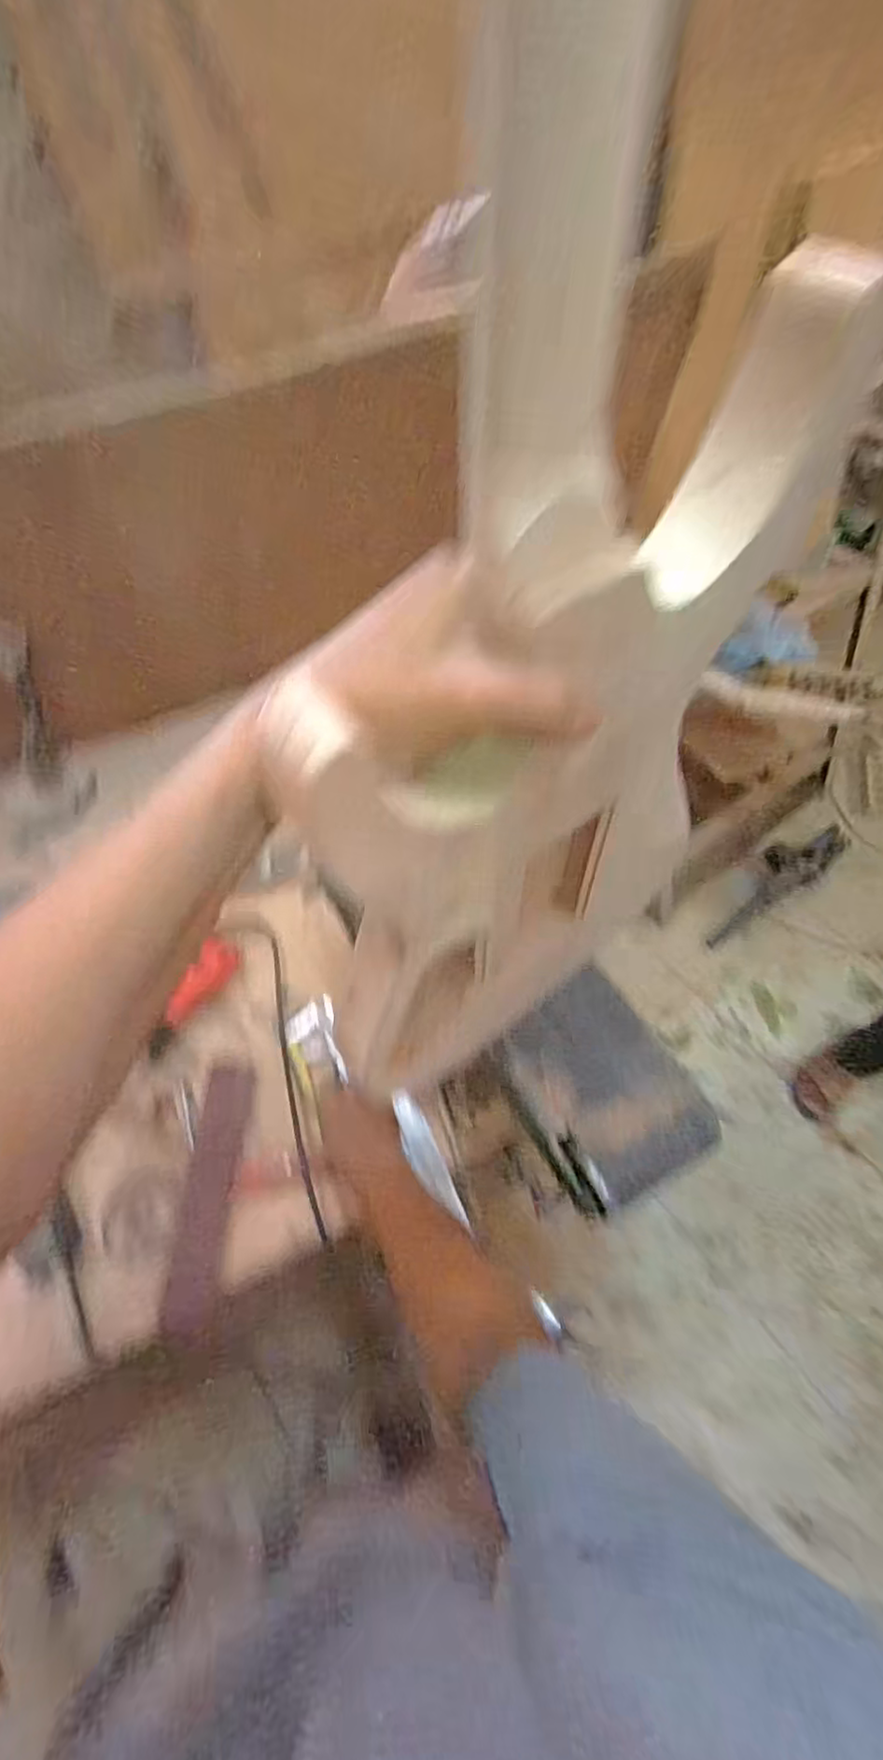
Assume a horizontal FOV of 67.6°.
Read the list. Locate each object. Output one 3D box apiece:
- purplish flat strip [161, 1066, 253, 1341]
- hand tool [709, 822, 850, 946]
[{"bbox_3d":[-0.256,0.346,0.734,0.056,0.011,0.270,0,56,3],"label":"purplish flat strip"},{"bbox_3d":[0.827,0.008,1.652,0.454,0.071,0.113,-39,61,-1],"label":"hand tool"}]

